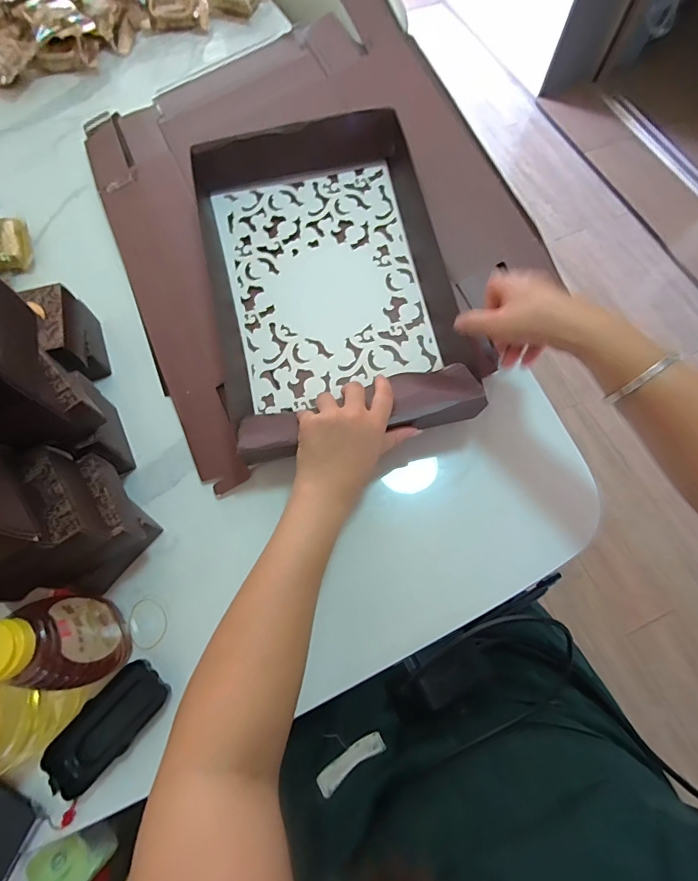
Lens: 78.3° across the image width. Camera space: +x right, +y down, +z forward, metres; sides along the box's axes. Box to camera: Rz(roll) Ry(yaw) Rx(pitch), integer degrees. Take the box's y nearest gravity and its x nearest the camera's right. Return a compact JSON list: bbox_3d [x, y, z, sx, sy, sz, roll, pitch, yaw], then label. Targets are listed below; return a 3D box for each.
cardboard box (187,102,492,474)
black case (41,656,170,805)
[{"bbox_3d":[-0.030,-0.184,0.508,0.267,0.081,0.401,-14,70,-5],"label":"cardboard box"},{"bbox_3d":[-0.222,0.261,0.398,0.053,0.025,0.114,40,74,14],"label":"black case"}]

